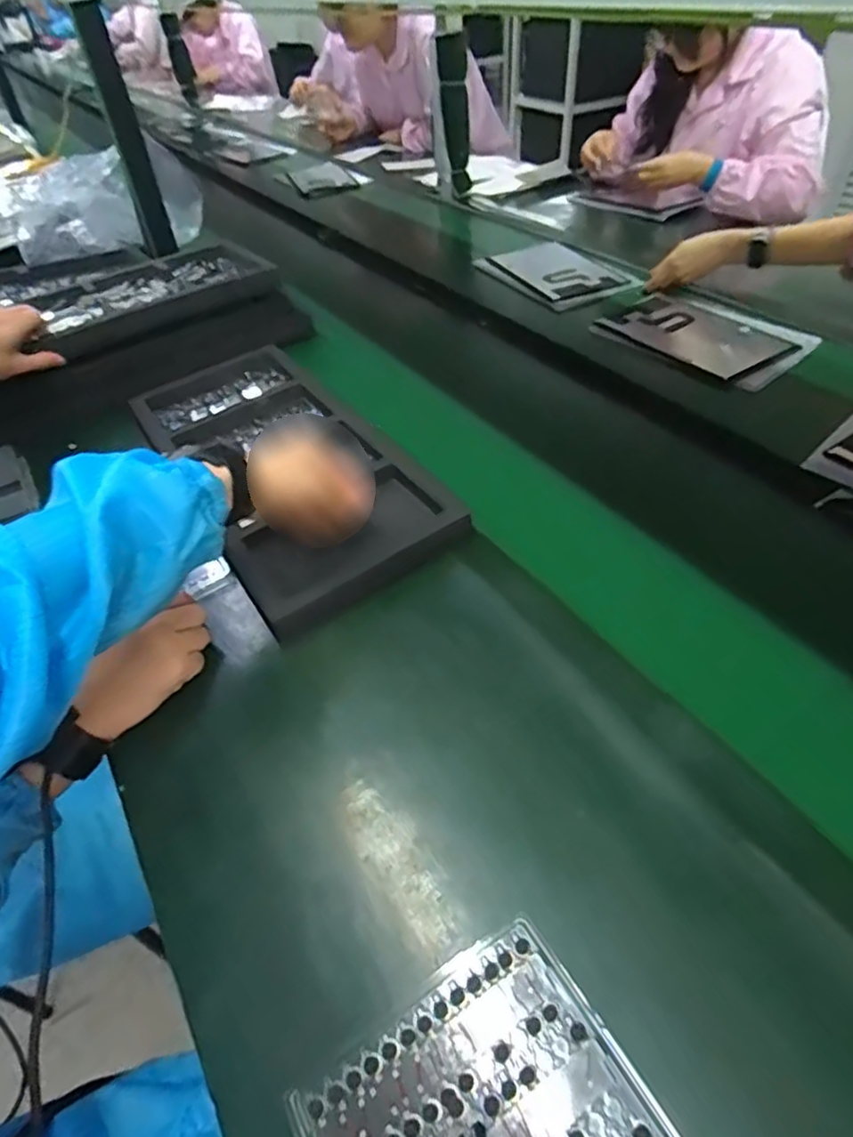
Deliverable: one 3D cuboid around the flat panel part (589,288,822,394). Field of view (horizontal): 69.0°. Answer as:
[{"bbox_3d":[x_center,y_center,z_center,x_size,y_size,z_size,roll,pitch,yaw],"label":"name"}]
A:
[{"bbox_3d":[0.417,-0.352,0.925,0.205,0.015,0.277,-32,51,-23],"label":"flat panel part"}]

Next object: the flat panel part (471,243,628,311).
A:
[{"bbox_3d":[0.227,-0.548,1.138,0.157,0.019,0.284,-20,47,-14],"label":"flat panel part"}]

